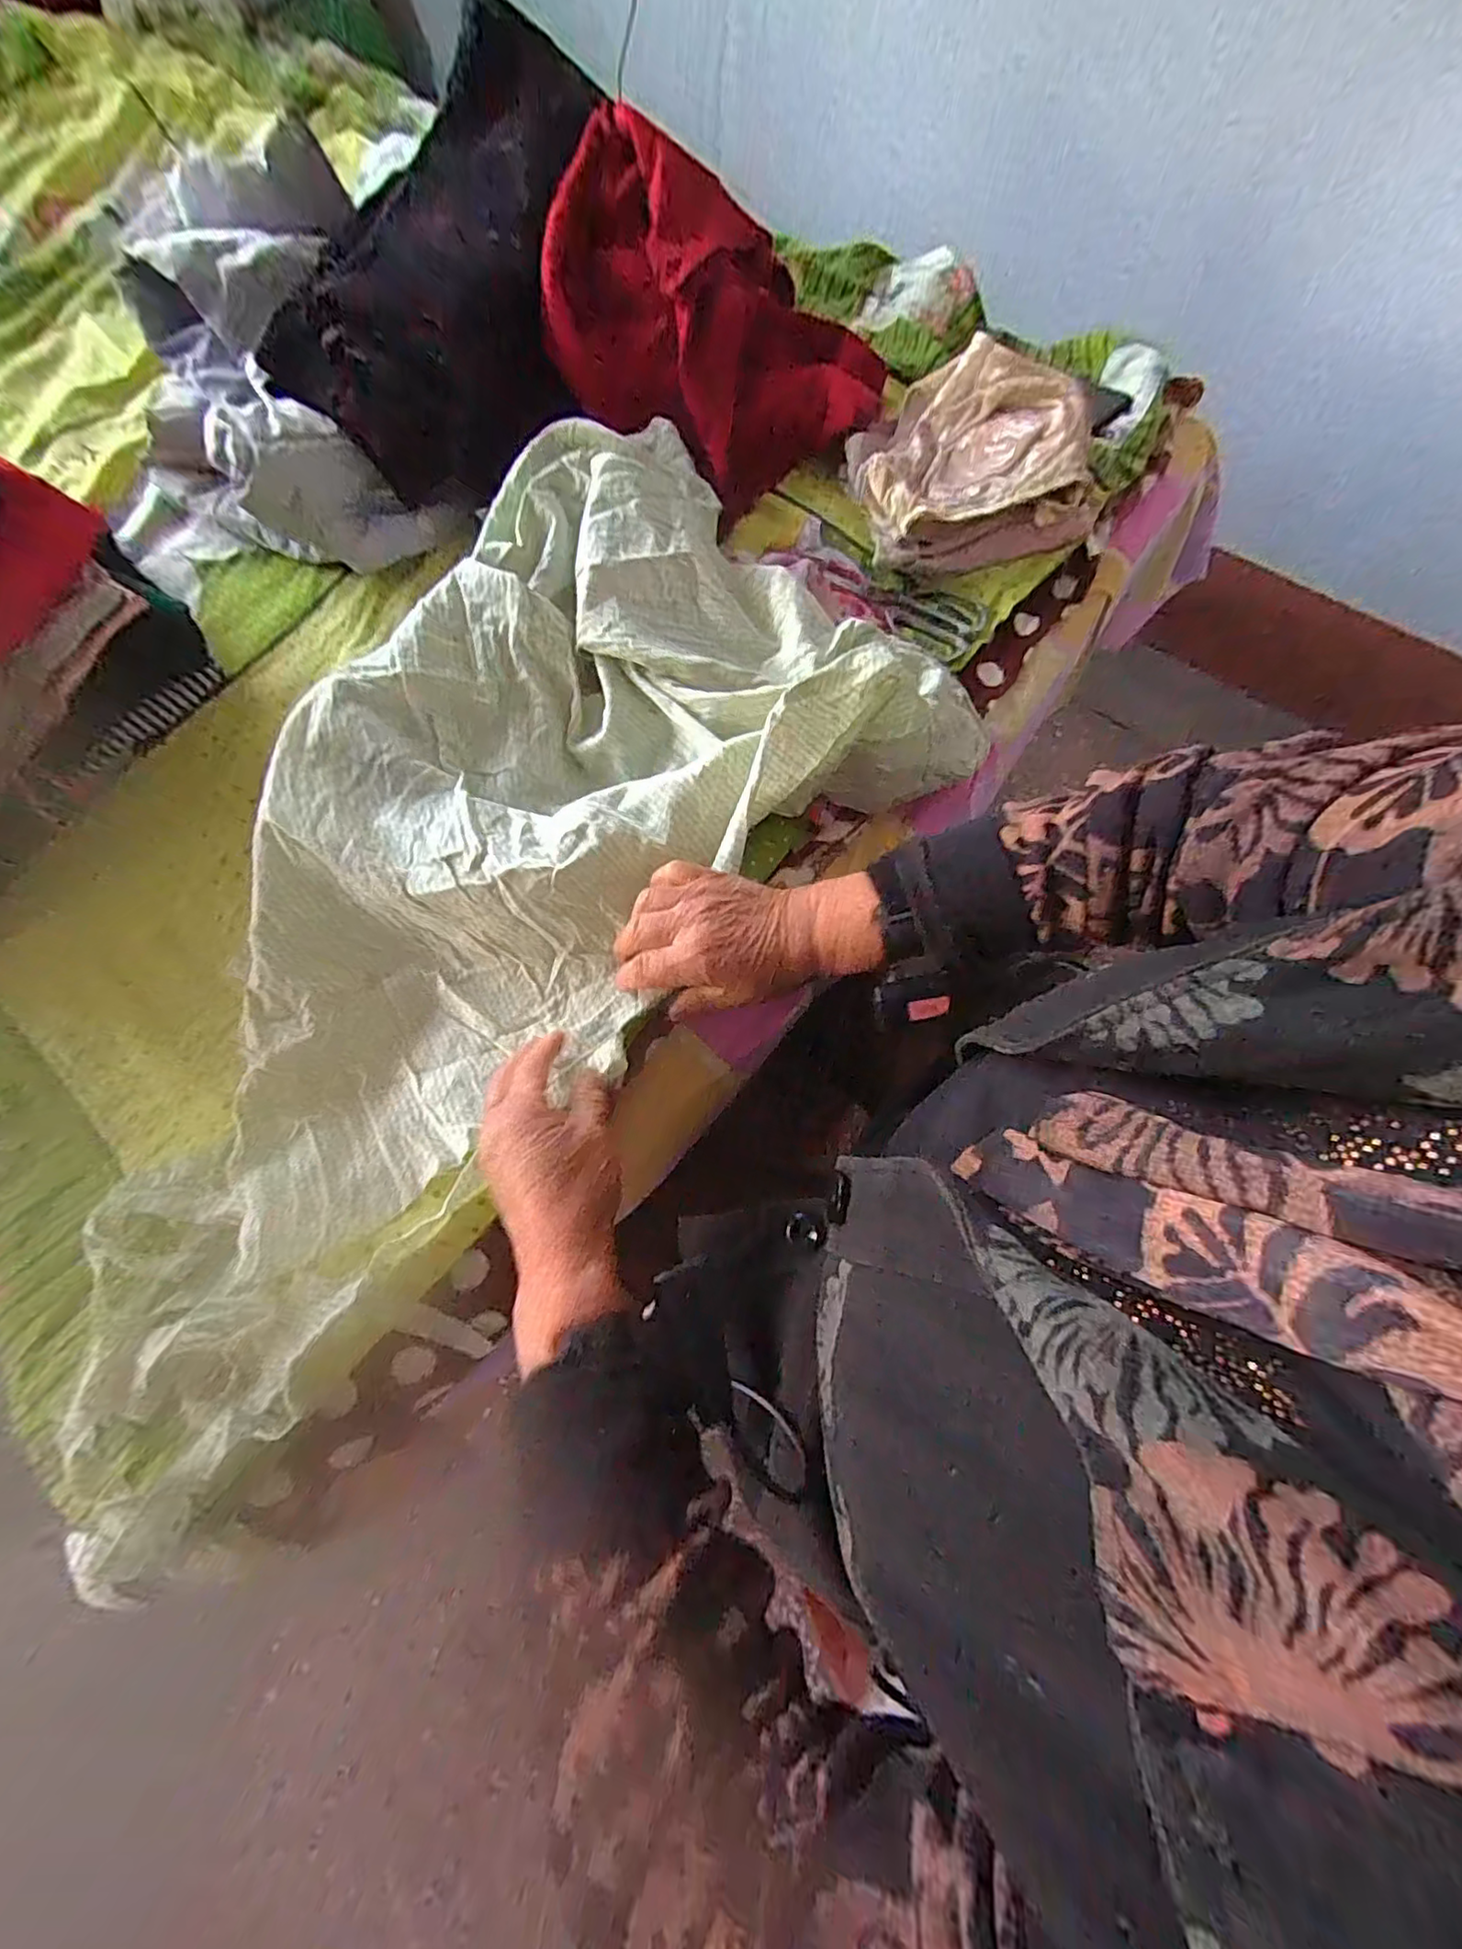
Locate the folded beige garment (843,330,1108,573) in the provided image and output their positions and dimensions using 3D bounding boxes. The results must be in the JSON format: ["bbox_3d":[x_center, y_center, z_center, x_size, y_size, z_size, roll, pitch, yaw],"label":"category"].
[{"bbox_3d":[0.214,-0.462,0.556,0.206,0.087,0.163,-12,71,-2],"label":"folded beige garment"}]

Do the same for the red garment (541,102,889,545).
[{"bbox_3d":[-0.016,-0.574,0.554,0.285,0.142,0.223,33,75,12],"label":"red garment"}]

